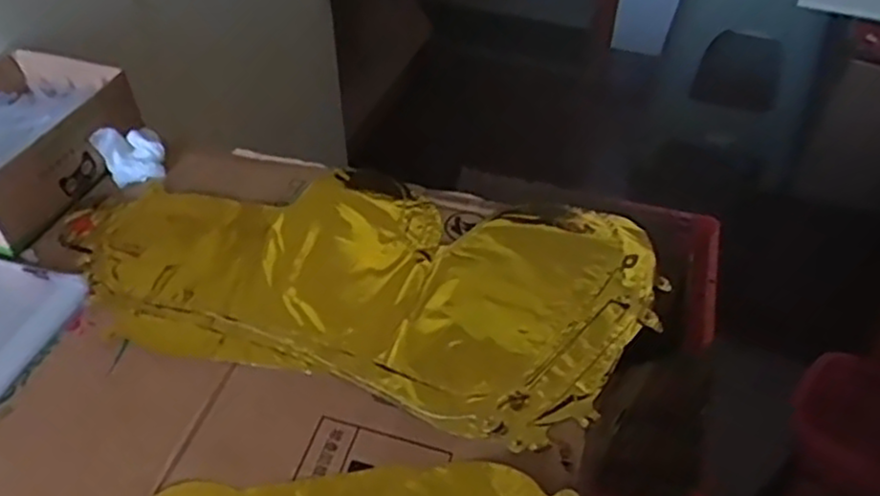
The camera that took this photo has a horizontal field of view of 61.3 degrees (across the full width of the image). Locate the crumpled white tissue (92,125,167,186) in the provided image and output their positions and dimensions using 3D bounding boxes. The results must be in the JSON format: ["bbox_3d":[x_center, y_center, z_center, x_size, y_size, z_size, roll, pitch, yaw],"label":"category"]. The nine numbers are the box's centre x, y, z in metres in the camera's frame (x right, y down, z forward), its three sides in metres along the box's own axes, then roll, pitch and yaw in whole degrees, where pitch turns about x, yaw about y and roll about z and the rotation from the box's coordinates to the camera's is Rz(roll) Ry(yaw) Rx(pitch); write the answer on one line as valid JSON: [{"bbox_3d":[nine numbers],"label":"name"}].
[{"bbox_3d":[-0.271,-0.084,0.657,0.055,0.038,0.048,-25,50,-24],"label":"crumpled white tissue"}]

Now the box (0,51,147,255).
[{"bbox_3d":[-0.373,-0.091,0.643,0.160,0.066,0.196,18,47,17],"label":"box"}]

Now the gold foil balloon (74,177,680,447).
[{"bbox_3d":[-0.062,0.015,0.586,0.442,0.026,0.224,12,46,11],"label":"gold foil balloon"}]

